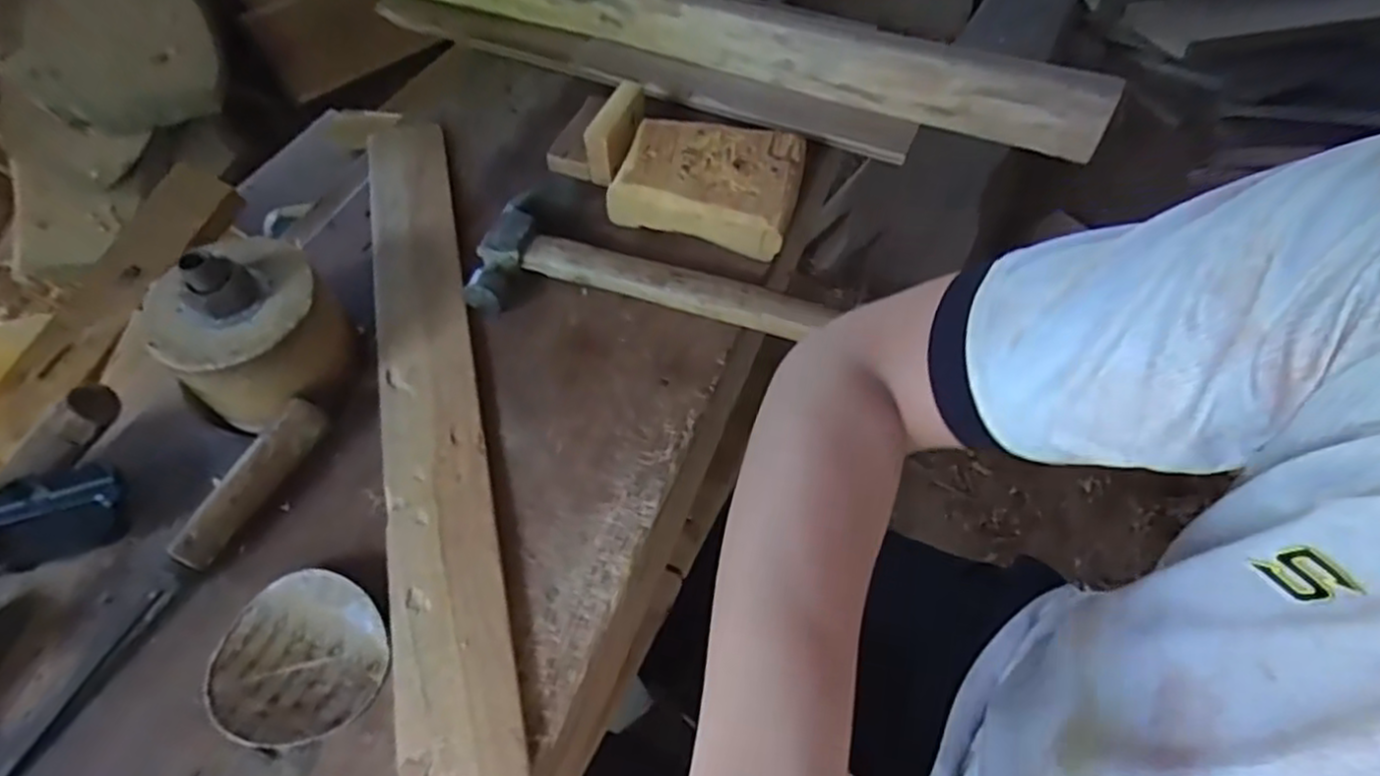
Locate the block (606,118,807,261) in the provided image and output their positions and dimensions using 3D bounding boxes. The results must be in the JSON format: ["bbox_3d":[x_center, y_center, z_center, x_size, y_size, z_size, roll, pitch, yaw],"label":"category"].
[{"bbox_3d":[0.015,-0.157,0.551,0.133,0.038,0.094,11,57,7],"label":"block"}]

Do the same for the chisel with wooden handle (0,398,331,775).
[{"bbox_3d":[-0.288,0.103,0.401,0.023,0.029,0.234,25,59,15],"label":"chisel with wooden handle"}]

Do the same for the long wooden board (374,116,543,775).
[{"bbox_3d":[-0.134,0.118,0.405,0.070,0.016,0.810,-13,58,-6],"label":"long wooden board"}]

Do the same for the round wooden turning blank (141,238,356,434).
[{"bbox_3d":[-0.273,-0.040,0.451,0.096,0.095,0.094,0,56,0],"label":"round wooden turning blank"}]

